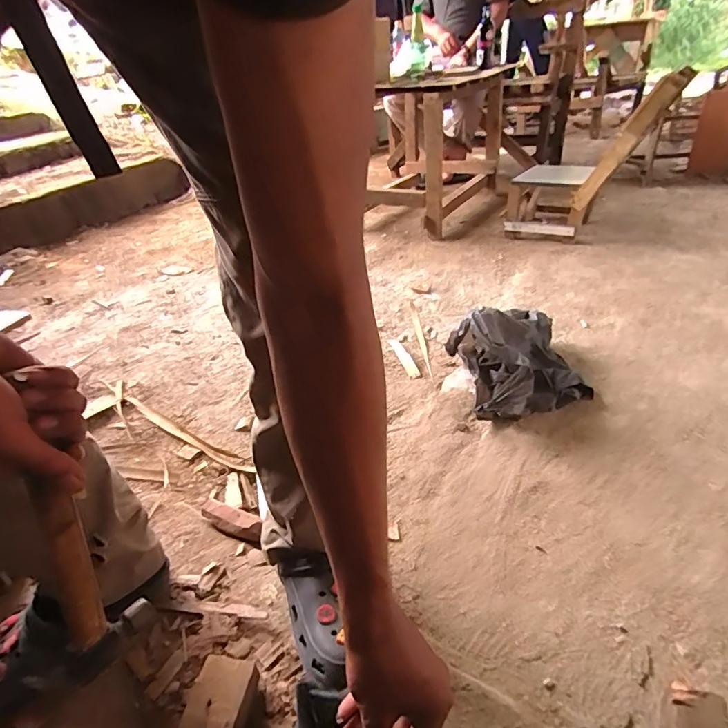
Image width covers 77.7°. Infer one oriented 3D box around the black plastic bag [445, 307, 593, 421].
[{"bbox_3d":[0.331,-0.020,0.950,0.253,0.183,0.255,-10,34,-5],"label":"black plastic bag"}]

